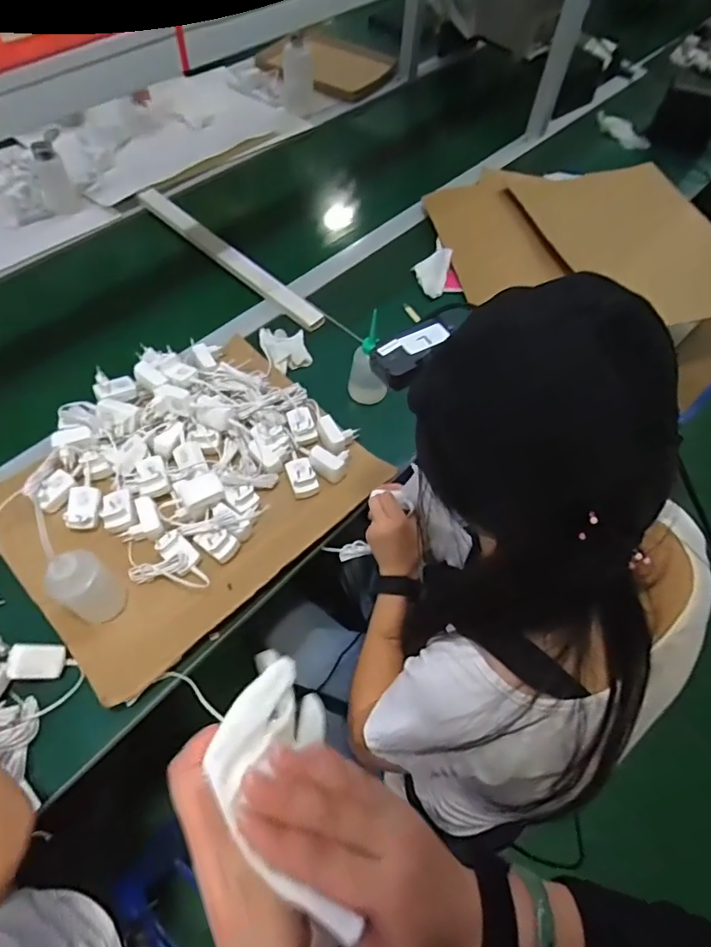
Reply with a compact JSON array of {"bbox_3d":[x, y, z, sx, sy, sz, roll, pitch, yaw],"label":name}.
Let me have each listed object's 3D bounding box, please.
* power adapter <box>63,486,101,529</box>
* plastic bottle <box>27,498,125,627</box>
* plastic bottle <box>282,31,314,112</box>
[{"bbox_3d":[-0.395,0.051,0.763,0.042,0.033,0.055,0,60,-4],"label":"power adapter"},{"bbox_3d":[-0.344,0.115,0.626,0.072,0.189,0.064,39,65,18],"label":"plastic bottle"},{"bbox_3d":[-0.150,-1.061,1.379,0.083,0.141,0.095,1,59,-3],"label":"plastic bottle"}]

